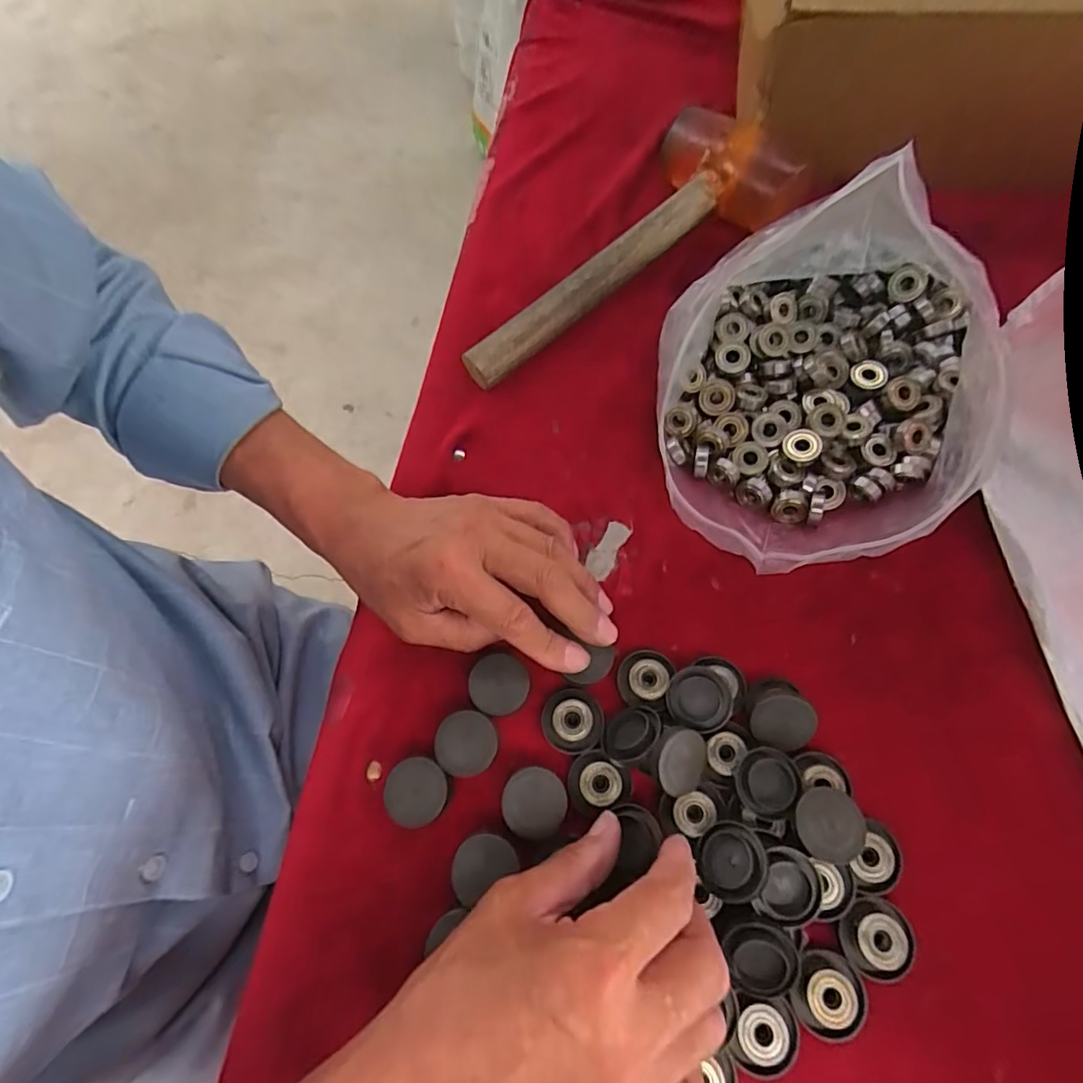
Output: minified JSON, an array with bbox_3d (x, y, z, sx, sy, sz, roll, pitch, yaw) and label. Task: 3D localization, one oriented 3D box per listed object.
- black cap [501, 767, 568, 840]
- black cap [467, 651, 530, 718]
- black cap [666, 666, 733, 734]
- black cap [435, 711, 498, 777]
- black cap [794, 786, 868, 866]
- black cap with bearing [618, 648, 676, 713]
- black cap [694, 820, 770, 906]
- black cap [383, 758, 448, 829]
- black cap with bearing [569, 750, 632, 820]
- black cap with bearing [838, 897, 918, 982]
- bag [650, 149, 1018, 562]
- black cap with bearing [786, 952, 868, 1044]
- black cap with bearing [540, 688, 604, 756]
[{"bbox_3d":[-0.003,0.133,0.289,0.031,0.016,0.031,-6,68,0],"label":"black cap"},{"bbox_3d":[-0.023,0.079,0.313,0.032,0.013,0.031,-6,68,0],"label":"black cap"},{"bbox_3d":[0.084,0.084,0.303,0.033,0.006,0.033,-1,87,9],"label":"black cap"},{"bbox_3d":[-0.039,0.107,0.301,0.031,0.016,0.030,-4,68,1],"label":"black cap"},{"bbox_3d":[0.138,0.137,0.275,0.033,0.014,0.032,-1,68,2],"label":"black cap"},{"bbox_3d":[0.057,0.075,0.312,0.028,0.012,0.031,8,69,5],"label":"black cap with bearing"},{"bbox_3d":[0.088,0.149,0.267,0.032,0.014,0.031,-18,64,24],"label":"black cap"},{"bbox_3d":[-0.064,0.130,0.295,0.030,0.016,0.032,-1,68,2],"label":"black cap"},{"bbox_3d":[0.029,0.124,0.293,0.031,0.006,0.029,-1,68,2],"label":"black cap with bearing"},{"bbox_3d":[0.157,0.184,0.263,0.030,0.006,0.032,-1,68,2],"label":"black cap with bearing"},{"bbox_3d":[0.178,-0.099,0.345,0.188,0.092,0.253,37,74,15],"label":"bag"},{"bbox_3d":[0.130,0.205,0.256,0.030,0.005,0.033,-1,68,2],"label":"black cap with bearing"},{"bbox_3d":[0.016,0.096,0.306,0.033,0.009,0.032,-1,68,2],"label":"black cap with bearing"}]

